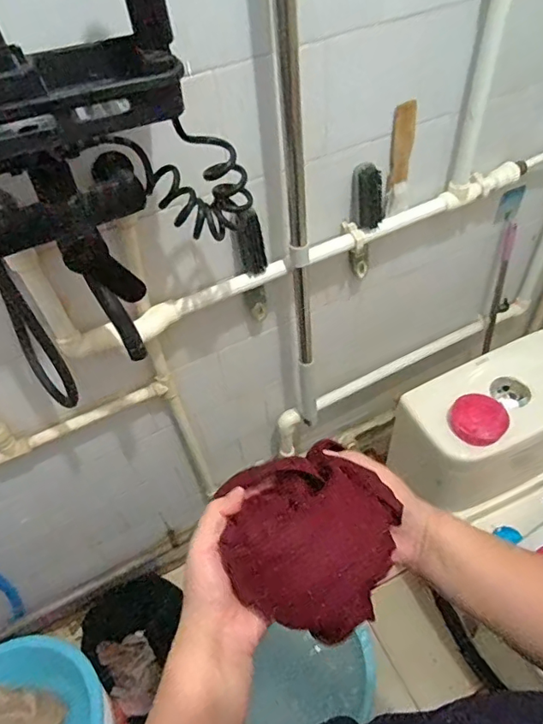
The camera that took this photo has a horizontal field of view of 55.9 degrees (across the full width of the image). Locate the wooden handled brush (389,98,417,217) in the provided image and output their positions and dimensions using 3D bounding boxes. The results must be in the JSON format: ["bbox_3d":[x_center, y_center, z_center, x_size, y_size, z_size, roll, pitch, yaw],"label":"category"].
[{"bbox_3d":[0.203,-0.307,0.784,0.034,0.169,0.024,-8,50,-1],"label":"wooden handled brush"}]

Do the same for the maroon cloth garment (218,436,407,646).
[{"bbox_3d":[0.032,0.133,0.408,0.122,0.053,0.135,11,52,14],"label":"maroon cloth garment"}]

